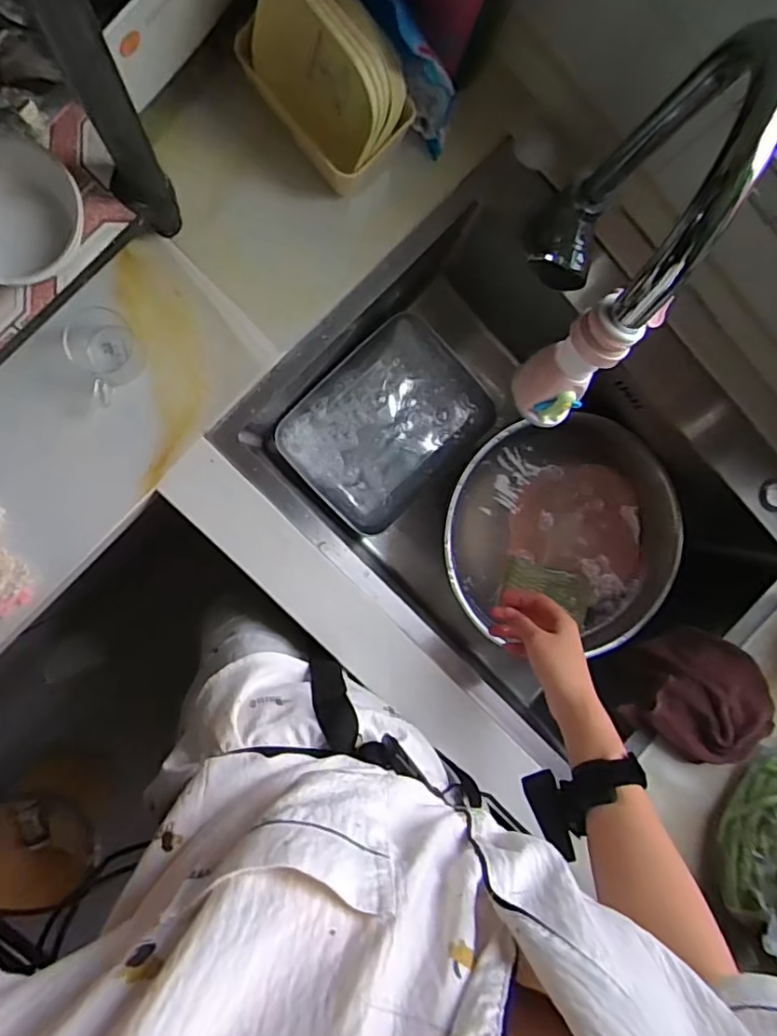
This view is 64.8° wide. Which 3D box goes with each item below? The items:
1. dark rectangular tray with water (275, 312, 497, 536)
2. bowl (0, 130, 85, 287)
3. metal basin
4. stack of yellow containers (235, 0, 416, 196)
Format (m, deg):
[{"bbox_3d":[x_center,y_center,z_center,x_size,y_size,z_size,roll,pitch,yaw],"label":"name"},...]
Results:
[{"bbox_3d":[-0.002,-0.124,0.837,0.256,0.042,0.202,-45,99,-3],"label":"dark rectangular tray with water"},{"bbox_3d":[-0.302,-0.244,0.489,0.119,0.047,0.108,44,87,-9],"label":"bowl"},{"bbox_3d":[0.220,0.028,0.835,0.307,0.123,0.280,-1,94,-9],"label":"metal basin"},{"bbox_3d":[-0.057,-0.392,0.556,0.076,0.158,0.149,-42,99,-4],"label":"stack of yellow containers"}]

